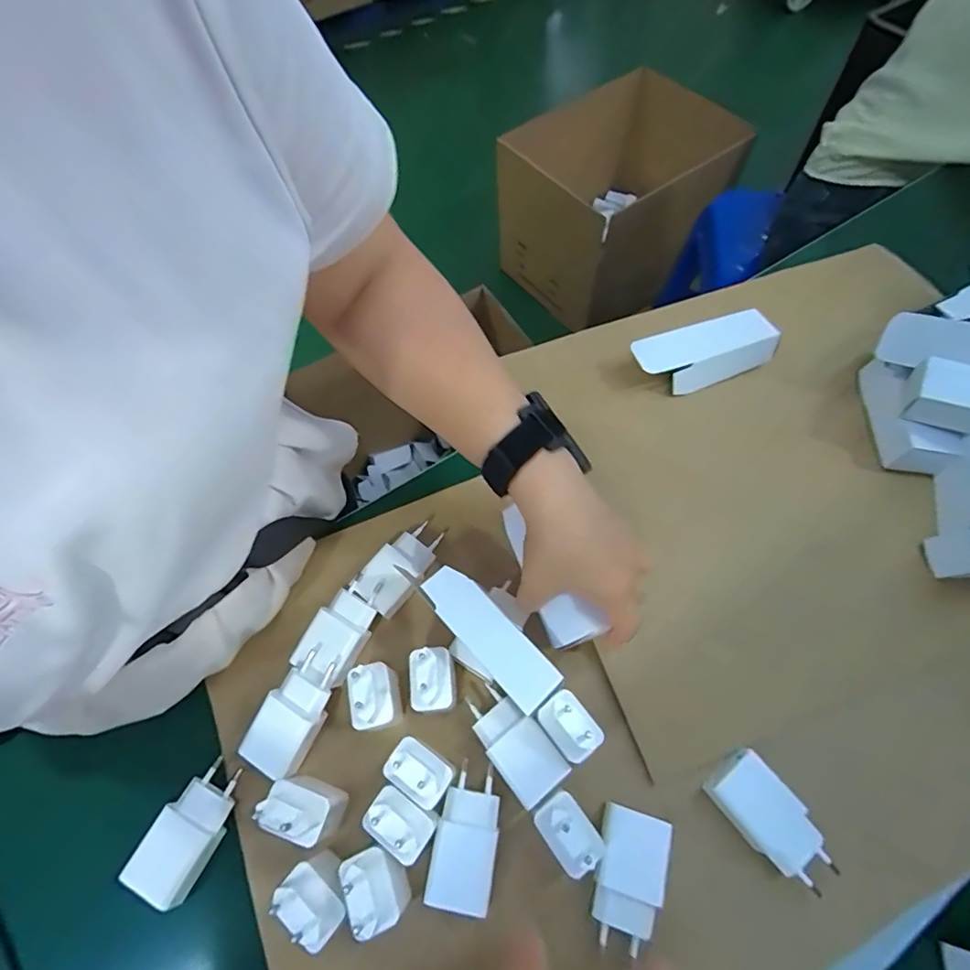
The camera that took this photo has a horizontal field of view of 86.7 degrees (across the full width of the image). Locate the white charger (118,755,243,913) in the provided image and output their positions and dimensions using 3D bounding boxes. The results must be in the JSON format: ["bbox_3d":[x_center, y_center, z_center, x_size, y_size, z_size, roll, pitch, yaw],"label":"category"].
[{"bbox_3d":[-0.195,0.227,0.340,0.043,0.022,0.075,21,66,13],"label":"white charger"}]

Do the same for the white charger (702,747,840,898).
[{"bbox_3d":[0.185,0.215,0.329,0.040,0.024,0.077,-38,67,-16],"label":"white charger"}]

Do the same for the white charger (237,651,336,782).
[{"bbox_3d":[-0.133,0.162,0.362,0.040,0.038,0.075,25,67,14],"label":"white charger"}]

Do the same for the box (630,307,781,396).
[{"bbox_3d":[0.206,-0.122,0.487,0.127,0.048,0.044,-16,63,-6],"label":"box"}]

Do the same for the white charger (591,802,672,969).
[{"bbox_3d":[0.088,0.245,0.320,0.040,0.026,0.074,14,64,10],"label":"white charger"}]

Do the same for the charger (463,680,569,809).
[{"bbox_3d":[0.019,0.178,0.355,0.037,0.028,0.074,-37,67,-15],"label":"charger"}]

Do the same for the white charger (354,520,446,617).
[{"bbox_3d":[-0.066,0.066,0.418,0.036,0.032,0.079,35,69,18],"label":"white charger"}]

